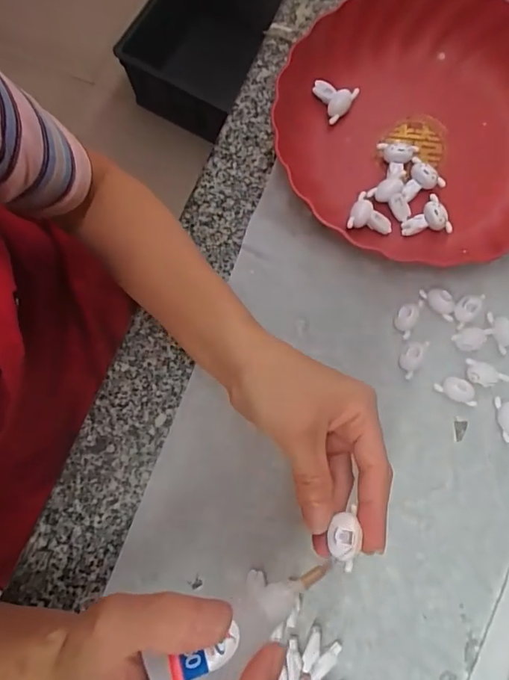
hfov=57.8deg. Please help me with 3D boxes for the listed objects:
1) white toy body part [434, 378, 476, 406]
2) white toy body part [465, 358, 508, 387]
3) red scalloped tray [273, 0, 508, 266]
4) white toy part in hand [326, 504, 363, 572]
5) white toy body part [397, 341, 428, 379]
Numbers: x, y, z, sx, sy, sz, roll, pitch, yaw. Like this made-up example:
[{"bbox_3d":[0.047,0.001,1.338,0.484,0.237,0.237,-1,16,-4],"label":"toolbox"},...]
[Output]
[{"bbox_3d":[0.158,0.039,0.356,0.032,0.013,0.016,21,80,5],"label":"white toy body part"},{"bbox_3d":[0.180,0.027,0.358,0.030,0.009,0.018,14,80,4],"label":"white toy body part"},{"bbox_3d":[0.144,-0.181,0.386,0.241,0.049,0.221,10,80,3],"label":"red scalloped tray"},{"bbox_3d":[0.049,0.108,0.250,0.016,0.006,0.032,1,77,1],"label":"white toy part in hand"},{"bbox_3d":[0.124,0.012,0.362,0.015,0.014,0.032,29,81,7],"label":"white toy body part"}]

